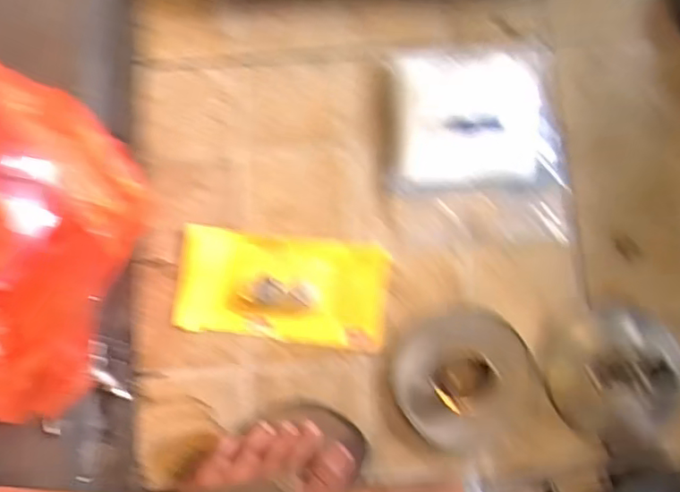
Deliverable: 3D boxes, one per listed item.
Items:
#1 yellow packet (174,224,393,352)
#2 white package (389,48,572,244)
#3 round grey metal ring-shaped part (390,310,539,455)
[{"bbox_3d":[-0.051,0.037,0.518,0.184,0.014,0.092,6,77,5],"label":"yellow packet"},{"bbox_3d":[0.127,-0.097,0.528,0.156,0.038,0.180,-1,77,4],"label":"white package"},{"bbox_3d":[0.106,0.114,0.482,0.113,0.028,0.114,-1,77,4],"label":"round grey metal ring-shaped part"}]

